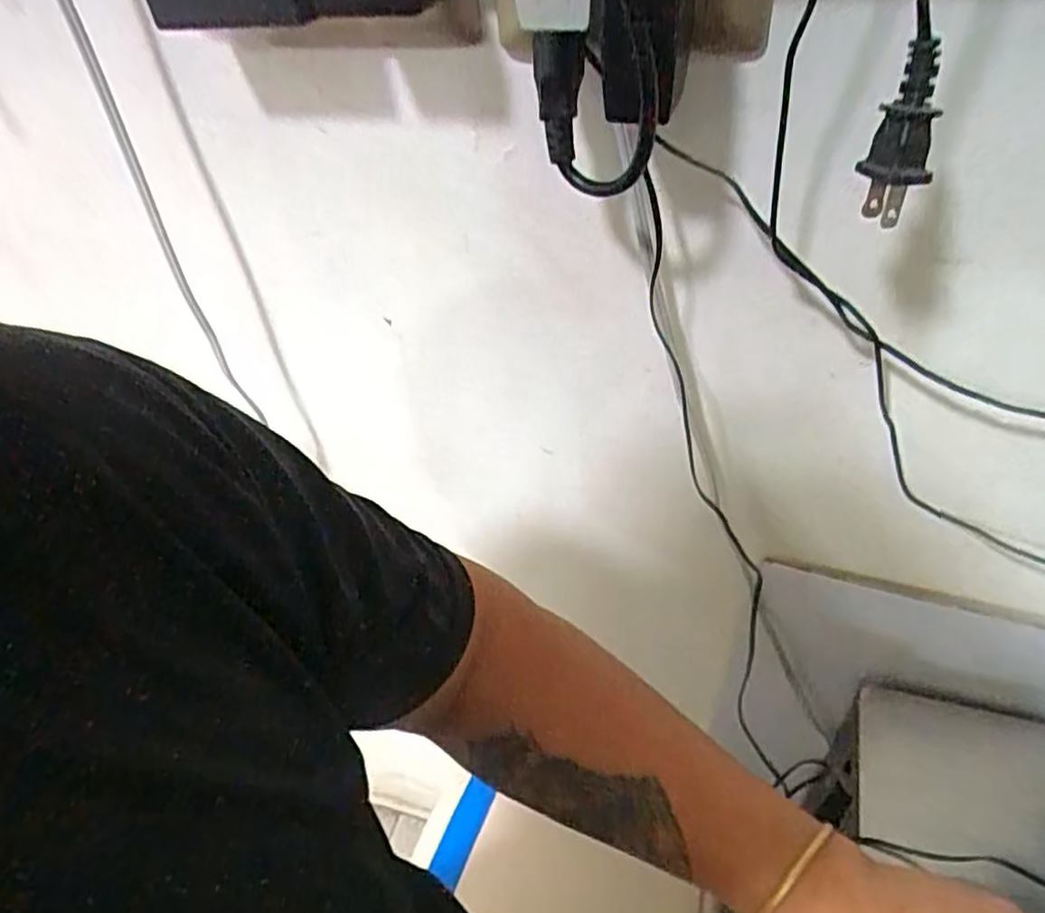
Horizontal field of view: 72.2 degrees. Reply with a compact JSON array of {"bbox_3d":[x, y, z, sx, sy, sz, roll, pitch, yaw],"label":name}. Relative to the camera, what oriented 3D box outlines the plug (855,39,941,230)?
[{"bbox_3d":[0.136,-0.112,0.258,0.020,0.060,0.027,6,44,13],"label":"plug"}]

